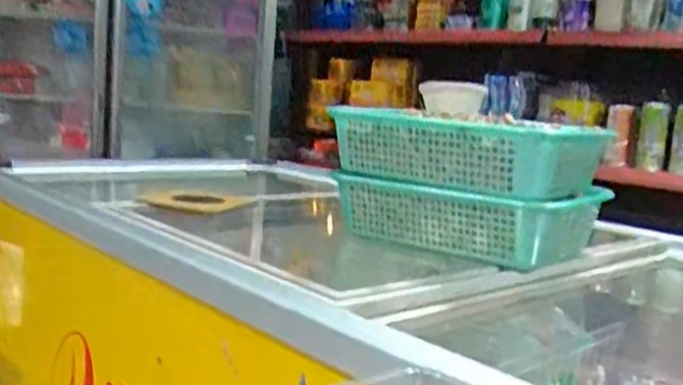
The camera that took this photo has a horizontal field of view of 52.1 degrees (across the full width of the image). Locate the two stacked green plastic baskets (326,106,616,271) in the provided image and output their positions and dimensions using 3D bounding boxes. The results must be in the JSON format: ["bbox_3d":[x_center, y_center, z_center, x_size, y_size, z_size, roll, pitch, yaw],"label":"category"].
[{"bbox_3d":[0.202,-0.016,1.106,0.343,0.197,0.284,12,12,41],"label":"two stacked green plastic baskets"}]

